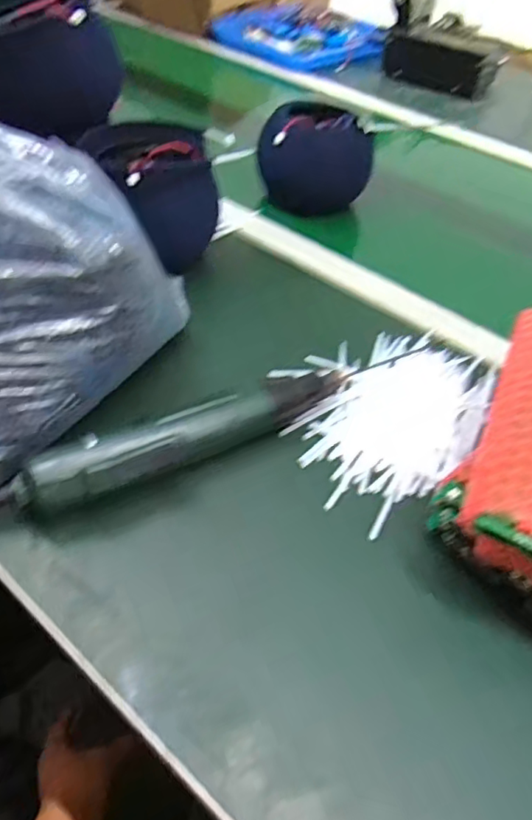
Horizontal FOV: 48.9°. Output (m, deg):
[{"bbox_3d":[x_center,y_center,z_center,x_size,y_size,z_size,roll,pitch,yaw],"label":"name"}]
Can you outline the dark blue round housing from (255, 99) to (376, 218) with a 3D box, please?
[{"bbox_3d":[0.054,-0.295,0.684,0.113,0.097,0.094,-23,51,-21],"label":"dark blue round housing"}]

